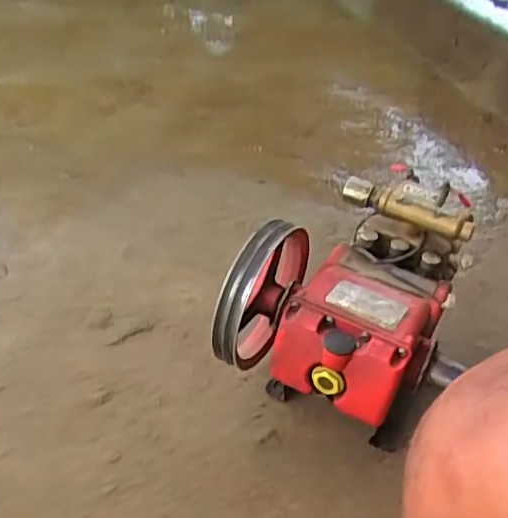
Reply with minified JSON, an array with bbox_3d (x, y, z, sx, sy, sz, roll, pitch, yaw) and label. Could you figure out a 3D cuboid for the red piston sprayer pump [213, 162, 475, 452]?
[{"bbox_3d":[0.129,0.070,0.773,0.251,0.213,0.279,24,40,18],"label":"red piston sprayer pump"}]

